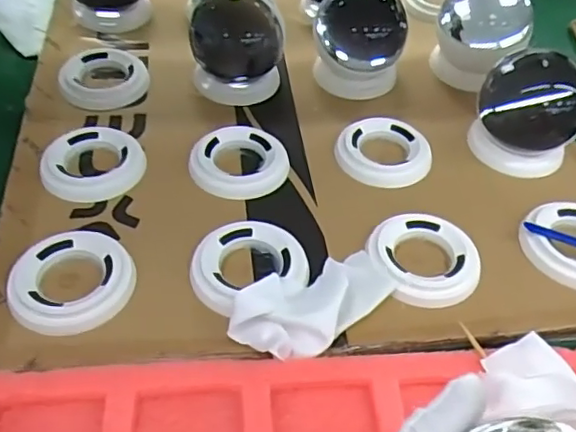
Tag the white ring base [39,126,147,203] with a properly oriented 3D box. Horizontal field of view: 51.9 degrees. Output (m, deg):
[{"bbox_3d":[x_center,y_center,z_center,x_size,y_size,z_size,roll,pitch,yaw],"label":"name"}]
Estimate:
[{"bbox_3d":[-0.141,-0.039,0.427,0.068,0.012,0.069,2,49,-2],"label":"white ring base"}]

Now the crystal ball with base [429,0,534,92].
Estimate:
[{"bbox_3d":[0.164,-0.155,0.503,0.075,0.087,0.070,2,49,-2],"label":"crystal ball with base"}]

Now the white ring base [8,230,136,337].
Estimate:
[{"bbox_3d":[-0.129,0.039,0.357,0.070,0.012,0.075,6,49,2],"label":"white ring base"}]

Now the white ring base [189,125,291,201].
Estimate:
[{"bbox_3d":[-0.035,-0.041,0.438,0.071,0.008,0.070,3,49,-1],"label":"white ring base"}]

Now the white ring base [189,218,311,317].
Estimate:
[{"bbox_3d":[-0.025,0.027,0.371,0.071,0.014,0.062,-22,54,-20],"label":"white ring base"}]

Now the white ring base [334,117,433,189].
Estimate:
[{"bbox_3d":[0.073,-0.049,0.453,0.071,0.011,0.067,2,49,-2],"label":"white ring base"}]

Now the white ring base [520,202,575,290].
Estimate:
[{"bbox_3d":[0.191,0.018,0.392,0.068,0.013,0.063,2,49,-2],"label":"white ring base"}]

